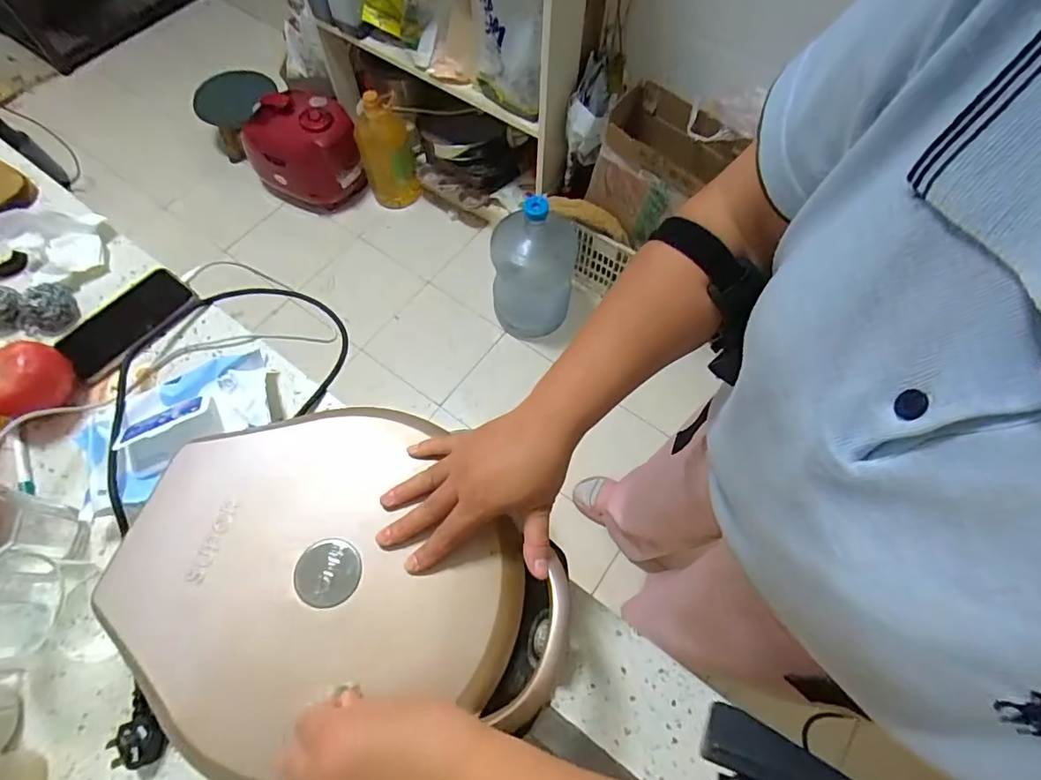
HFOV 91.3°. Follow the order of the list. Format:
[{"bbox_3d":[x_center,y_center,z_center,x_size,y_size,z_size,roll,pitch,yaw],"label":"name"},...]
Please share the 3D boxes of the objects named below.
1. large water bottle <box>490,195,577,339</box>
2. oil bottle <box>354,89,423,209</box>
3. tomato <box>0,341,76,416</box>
[{"bbox_3d":[0.038,-0.337,1.380,0.220,0.387,0.229,1,65,-1],"label":"large water bottle"},{"bbox_3d":[-0.446,-0.807,1.715,0.172,0.386,0.139,-12,66,-6],"label":"oil bottle"},{"bbox_3d":[-0.513,-0.007,0.531,0.091,0.062,0.073,7,65,2],"label":"tomato"}]

